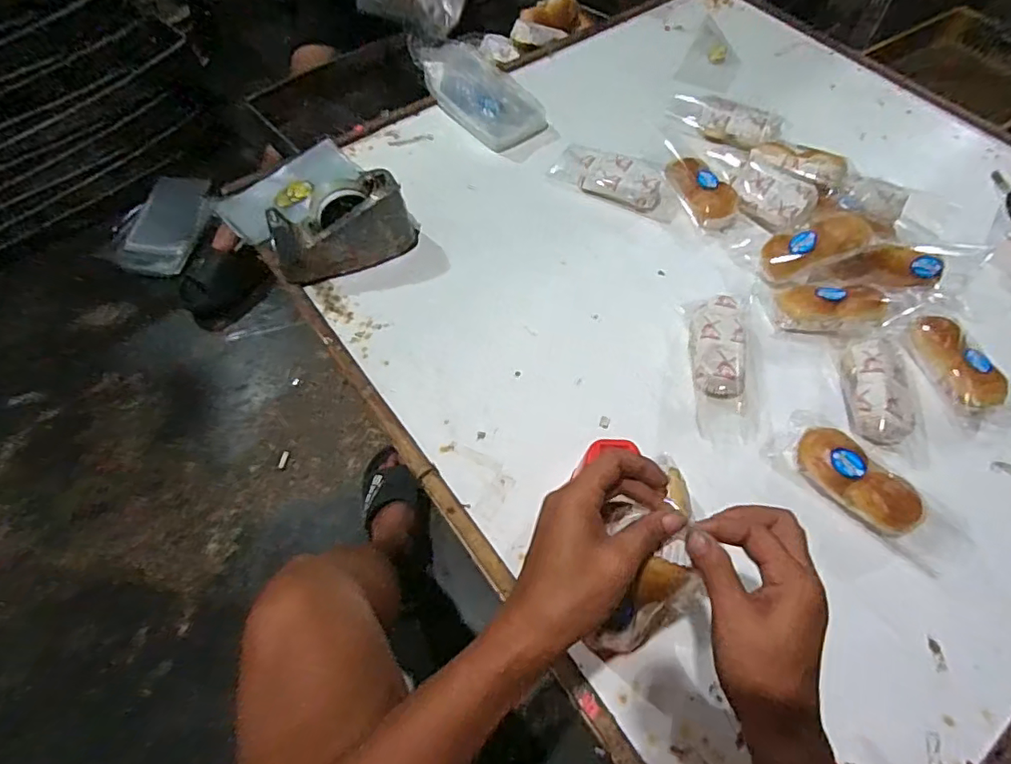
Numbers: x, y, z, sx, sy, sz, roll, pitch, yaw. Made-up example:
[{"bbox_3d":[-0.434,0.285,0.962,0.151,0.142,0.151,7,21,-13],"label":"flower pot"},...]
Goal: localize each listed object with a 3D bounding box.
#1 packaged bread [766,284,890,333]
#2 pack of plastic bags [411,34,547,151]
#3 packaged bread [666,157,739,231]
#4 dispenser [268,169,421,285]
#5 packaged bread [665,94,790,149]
[{"bbox_3d":[0.448,-0.106,0.736,0.149,0.051,0.078,7,60,4],"label":"packaged bread"},{"bbox_3d":[-0.045,-0.533,0.977,0.139,0.077,0.252,-35,66,-18],"label":"pack of plastic bags"},{"bbox_3d":[0.312,-0.305,0.857,0.083,0.040,0.142,-26,63,-14],"label":"packaged bread"},{"bbox_3d":[-0.232,-0.218,0.783,0.200,0.108,0.079,-35,66,-18],"label":"dispenser"},{"bbox_3d":[0.382,-0.460,0.952,0.204,0.048,0.102,28,64,15],"label":"packaged bread"}]

